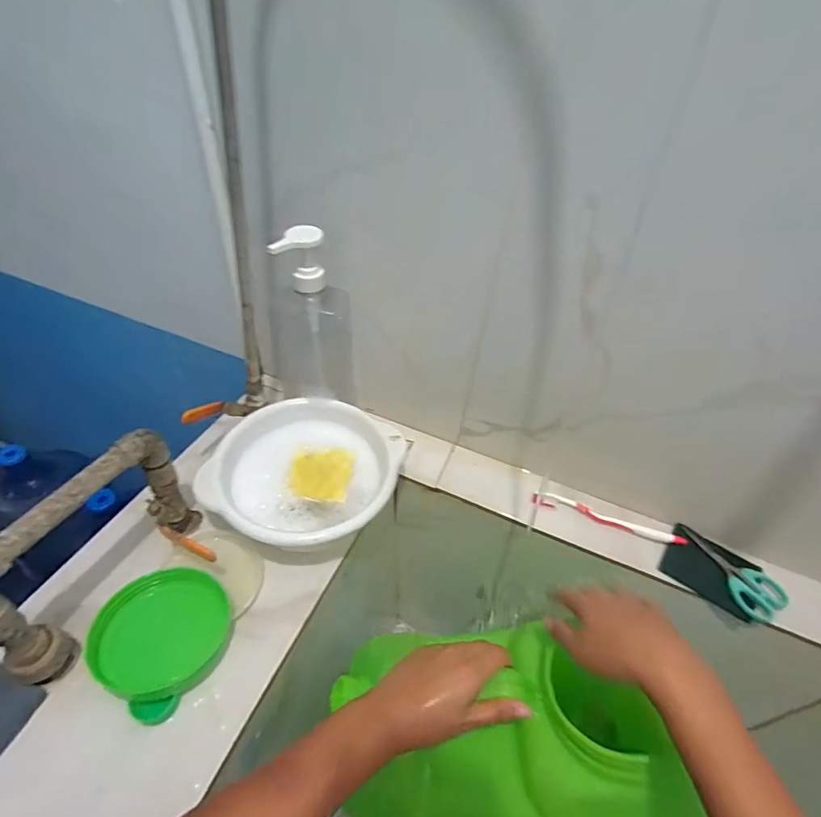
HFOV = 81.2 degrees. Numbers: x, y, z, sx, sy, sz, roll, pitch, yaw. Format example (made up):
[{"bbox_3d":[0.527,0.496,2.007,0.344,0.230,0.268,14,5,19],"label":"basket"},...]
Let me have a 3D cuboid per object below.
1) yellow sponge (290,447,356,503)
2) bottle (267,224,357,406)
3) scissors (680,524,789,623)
[{"bbox_3d":[-0.107,0.078,0.581,0.071,0.012,0.073,9,45,2],"label":"yellow sponge"},{"bbox_3d":[-0.120,-0.106,0.593,0.101,0.247,0.069,-2,45,-8],"label":"bottle"},{"bbox_3d":[0.377,0.191,0.569,0.060,0.013,0.122,-22,51,-25],"label":"scissors"}]

